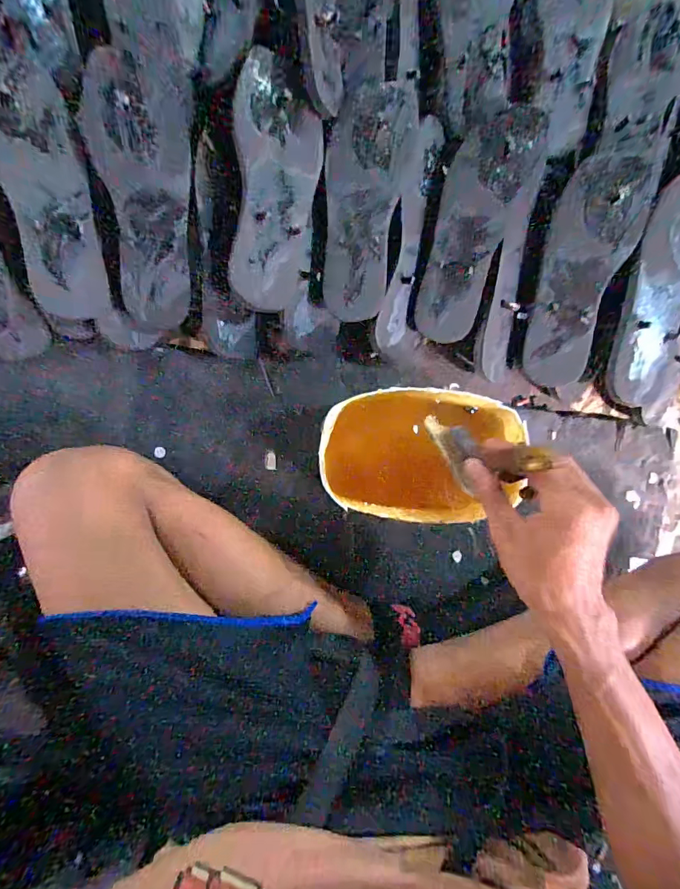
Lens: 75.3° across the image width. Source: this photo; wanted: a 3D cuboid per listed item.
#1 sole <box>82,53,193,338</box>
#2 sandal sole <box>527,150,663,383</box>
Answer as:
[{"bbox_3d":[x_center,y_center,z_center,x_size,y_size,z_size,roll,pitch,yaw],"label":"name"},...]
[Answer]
[{"bbox_3d":[-0.193,-0.245,0.443,0.093,0.030,0.245,-1,103,-7],"label":"sole"},{"bbox_3d":[0.266,-0.196,0.490,0.088,0.020,0.251,20,98,14],"label":"sandal sole"}]

